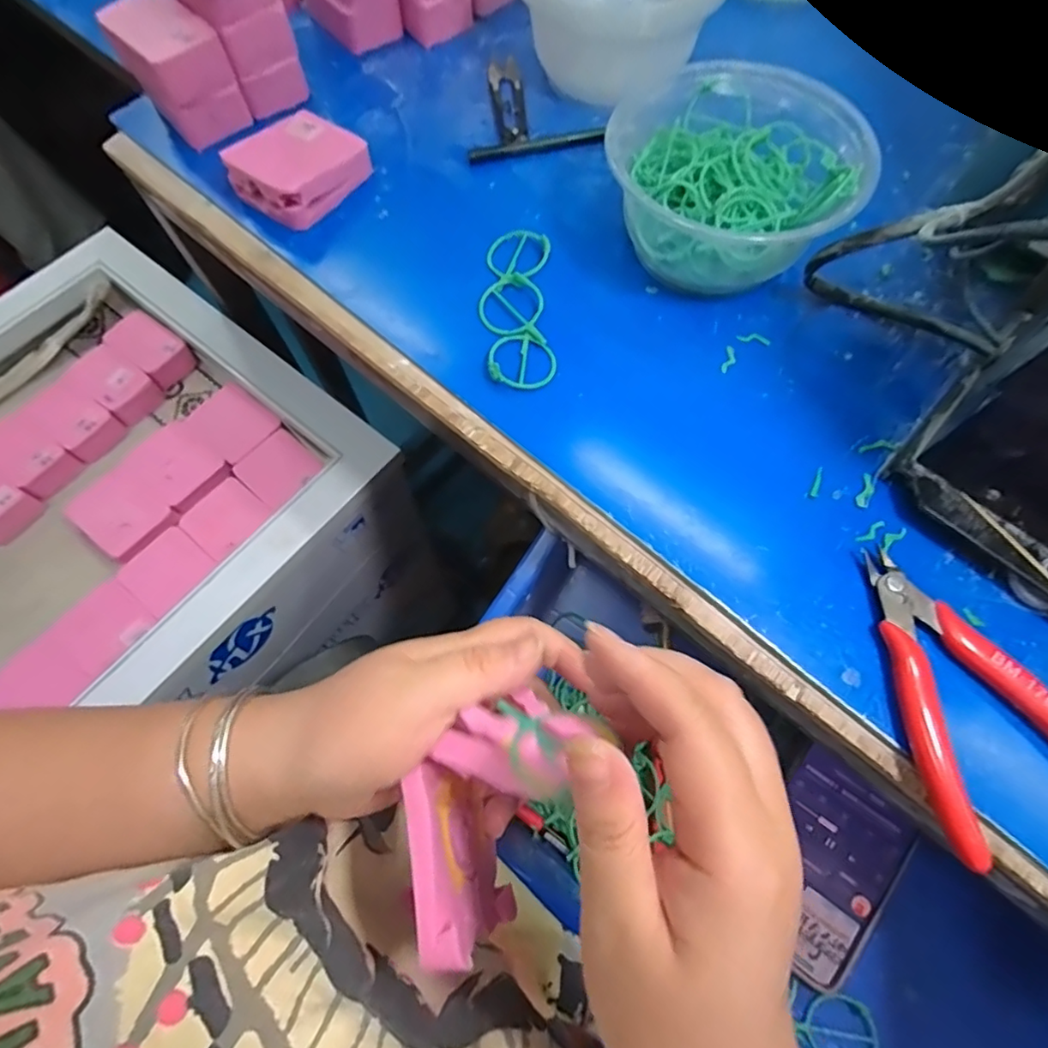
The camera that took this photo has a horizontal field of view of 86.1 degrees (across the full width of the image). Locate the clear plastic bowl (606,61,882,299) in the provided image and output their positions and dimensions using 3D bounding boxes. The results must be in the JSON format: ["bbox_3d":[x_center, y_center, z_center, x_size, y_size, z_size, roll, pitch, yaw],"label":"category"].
[{"bbox_3d":[0.114,-0.192,0.317,0.133,0.059,0.120,24,71,11],"label":"clear plastic bowl"}]

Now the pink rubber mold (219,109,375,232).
[{"bbox_3d":[-0.140,-0.222,0.351,0.056,0.033,0.070,33,73,14],"label":"pink rubber mold"}]

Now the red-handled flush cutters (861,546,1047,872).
[{"bbox_3d":[0.193,0.069,0.233,0.072,0.015,0.118,-5,68,0],"label":"red-handled flush cutters"}]

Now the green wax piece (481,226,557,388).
[{"bbox_3d":[-0.004,-0.124,0.317,0.040,0.009,0.111,-2,68,1],"label":"green wax piece"}]

